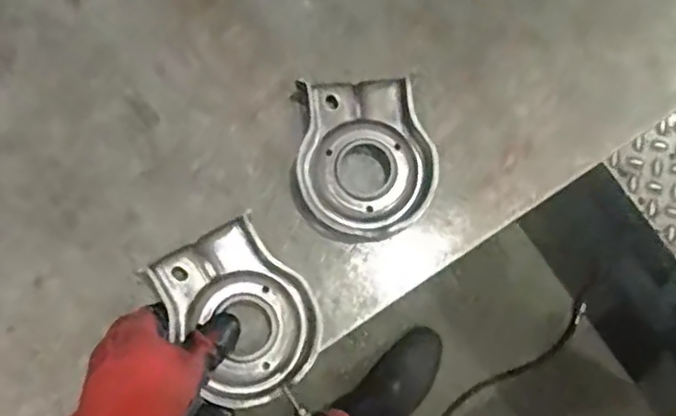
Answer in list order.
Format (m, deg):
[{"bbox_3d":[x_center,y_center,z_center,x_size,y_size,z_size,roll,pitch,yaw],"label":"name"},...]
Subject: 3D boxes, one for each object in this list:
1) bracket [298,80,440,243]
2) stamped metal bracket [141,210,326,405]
[{"bbox_3d":[0.019,-0.038,0.490,0.098,0.028,0.124,-7,75,-4],"label":"bracket"},{"bbox_3d":[-0.066,0.072,0.453,0.090,0.021,0.123,-30,78,-9],"label":"stamped metal bracket"}]

